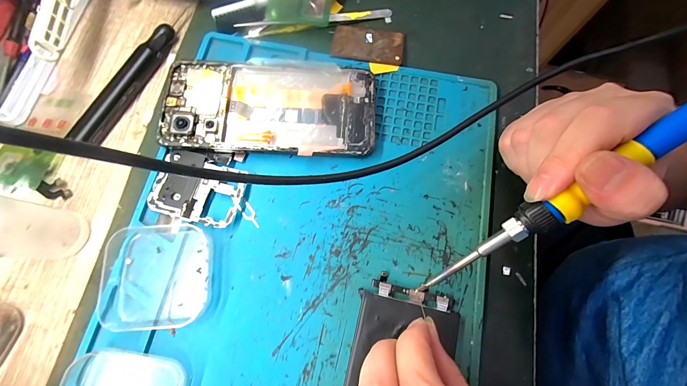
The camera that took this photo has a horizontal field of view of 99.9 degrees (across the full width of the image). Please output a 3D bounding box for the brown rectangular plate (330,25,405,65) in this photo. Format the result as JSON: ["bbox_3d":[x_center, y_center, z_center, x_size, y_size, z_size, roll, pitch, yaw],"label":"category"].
[{"bbox_3d":[0.021,-0.128,0.246,0.060,0.005,0.037,9,74,2],"label":"brown rectangular plate"}]

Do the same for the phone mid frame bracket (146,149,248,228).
[{"bbox_3d":[-0.105,-0.003,0.211,0.064,0.008,0.048,14,75,4],"label":"phone mid frame bracket"}]

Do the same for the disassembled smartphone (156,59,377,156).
[{"bbox_3d":[-0.055,-0.065,0.223,0.157,0.015,0.074,4,74,1],"label":"disassembled smartphone"}]

